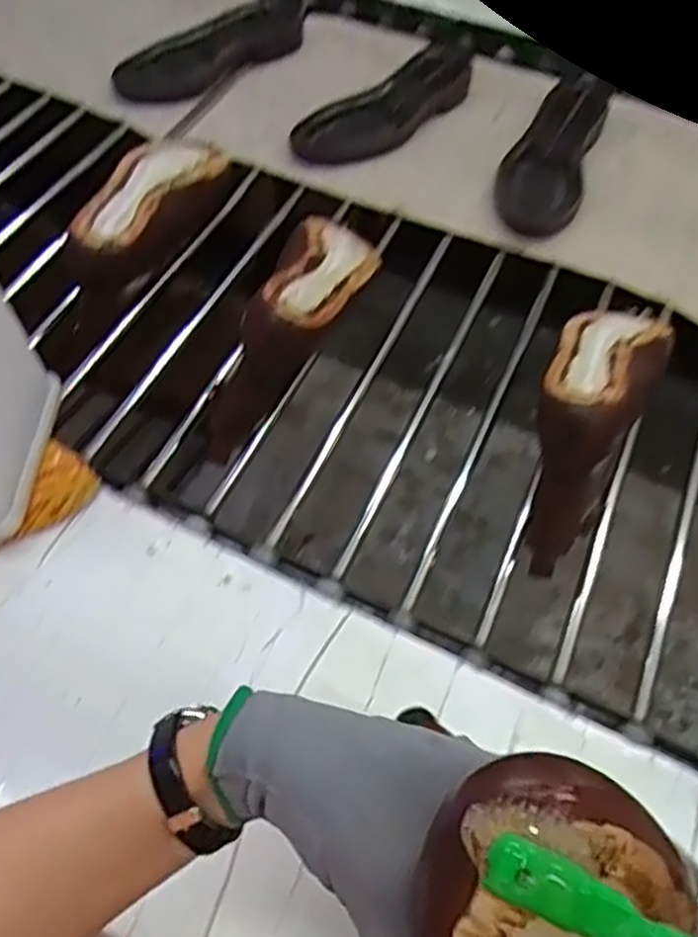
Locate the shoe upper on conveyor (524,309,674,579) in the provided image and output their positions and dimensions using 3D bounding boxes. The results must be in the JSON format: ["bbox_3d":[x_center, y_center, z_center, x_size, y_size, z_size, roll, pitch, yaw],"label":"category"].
[{"bbox_3d":[0.190,-0.043,0.625,0.079,0.127,0.235,25,58,14],"label":"shoe upper on conveyor"}]

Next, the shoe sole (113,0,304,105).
[{"bbox_3d":[-0.170,-0.555,1.032,0.298,0.037,0.105,-36,64,-24],"label":"shoe sole"}]

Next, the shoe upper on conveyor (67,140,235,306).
[{"bbox_3d":[-0.199,-0.255,0.783,0.079,0.102,0.224,18,56,9],"label":"shoe upper on conveyor"}]

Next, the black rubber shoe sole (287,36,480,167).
[{"bbox_3d":[0.058,-0.441,0.944,0.292,0.048,0.085,-35,64,-24],"label":"black rubber shoe sole"}]

